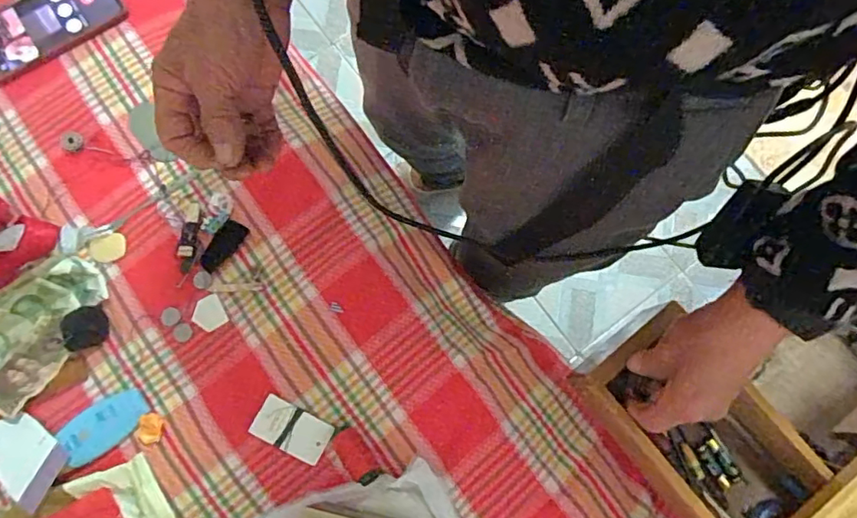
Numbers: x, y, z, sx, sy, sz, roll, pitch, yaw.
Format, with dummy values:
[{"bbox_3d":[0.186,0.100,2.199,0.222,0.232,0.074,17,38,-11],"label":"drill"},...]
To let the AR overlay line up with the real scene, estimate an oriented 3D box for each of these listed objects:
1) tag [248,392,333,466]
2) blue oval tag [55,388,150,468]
[{"bbox_3d":[-0.130,0.162,0.530,0.071,0.004,0.041,29,85,-4],"label":"tag"},{"bbox_3d":[-0.306,0.158,0.527,0.079,0.007,0.045,-31,73,-17],"label":"blue oval tag"}]

